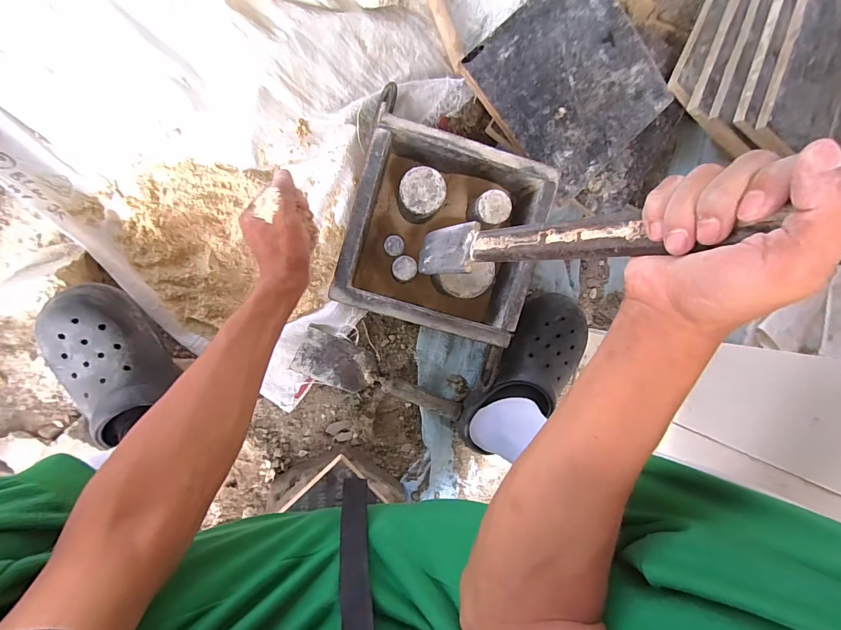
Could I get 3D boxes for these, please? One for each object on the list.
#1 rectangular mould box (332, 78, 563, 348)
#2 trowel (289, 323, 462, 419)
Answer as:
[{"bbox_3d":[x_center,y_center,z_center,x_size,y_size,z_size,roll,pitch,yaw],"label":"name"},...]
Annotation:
[{"bbox_3d":[0.018,-0.113,0.546,0.255,0.121,0.242,16,93,-9],"label":"rectangular mould box"},{"bbox_3d":[-0.062,0.105,0.598,0.260,0.026,0.072,28,90,-10],"label":"trowel"}]

